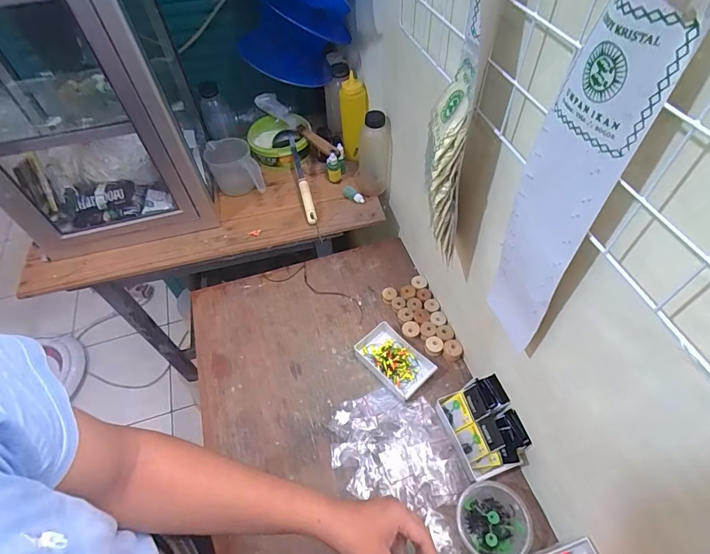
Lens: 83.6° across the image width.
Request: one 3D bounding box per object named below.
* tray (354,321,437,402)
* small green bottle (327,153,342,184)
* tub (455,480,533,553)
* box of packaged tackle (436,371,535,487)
[{"bbox_3d":[0.078,0.155,0.755,0.089,0.026,0.137,-40,61,-22],"label":"tray"},{"bbox_3d":[-0.050,-0.254,0.933,0.031,0.074,0.027,-7,54,-2],"label":"small green bottle"},{"bbox_3d":[0.200,0.359,0.582,0.098,0.048,0.097,-2,54,3],"label":"tub"},{"bbox_3d":[0.209,0.244,0.647,0.098,0.072,0.139,-17,55,-8],"label":"box of packaged tackle"}]

